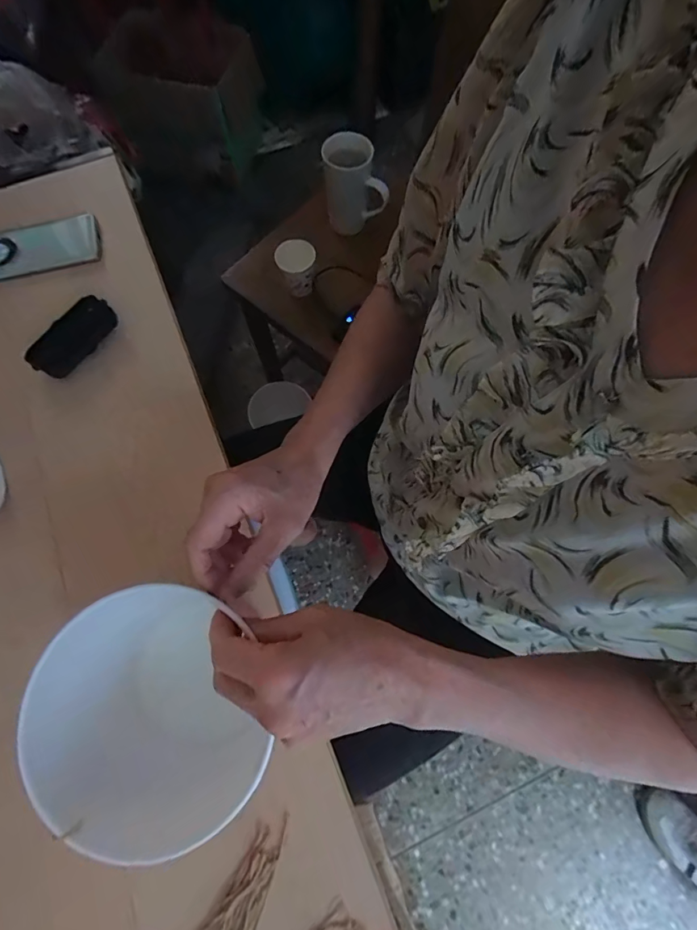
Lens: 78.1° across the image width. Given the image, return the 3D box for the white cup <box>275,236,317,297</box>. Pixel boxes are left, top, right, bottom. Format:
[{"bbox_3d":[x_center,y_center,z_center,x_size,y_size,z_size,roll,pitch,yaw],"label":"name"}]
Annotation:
[{"bbox_3d":[-0.091,-0.346,0.761,0.067,0.068,0.062,0,71,-1],"label":"white cup"}]

